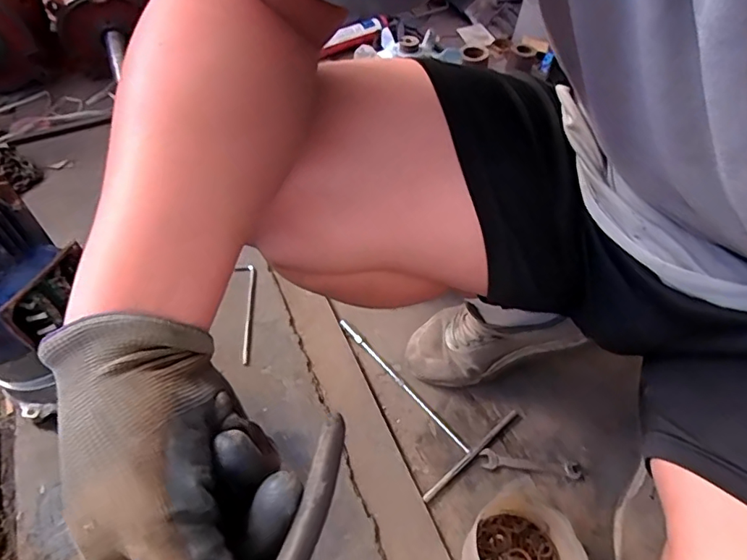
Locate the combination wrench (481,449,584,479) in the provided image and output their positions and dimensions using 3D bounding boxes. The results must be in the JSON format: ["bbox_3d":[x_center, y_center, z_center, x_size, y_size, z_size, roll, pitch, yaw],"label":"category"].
[{"bbox_3d":[0.217,0.253,0.688,0.135,0.008,0.024,4,50,3],"label":"combination wrench"}]

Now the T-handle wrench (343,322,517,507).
[{"bbox_3d":[0.048,0.154,0.754,0.178,0.017,0.285,-33,57,-25],"label":"T-handle wrench"}]

